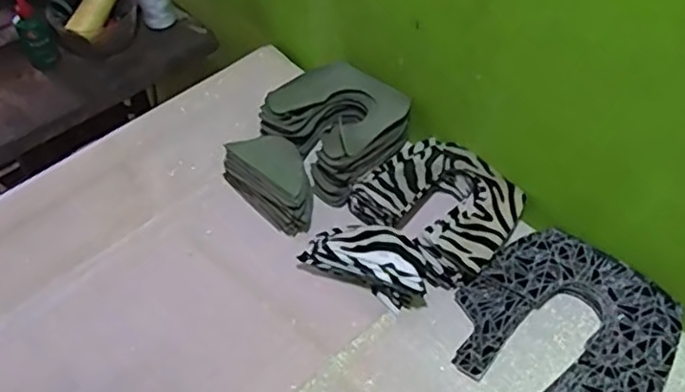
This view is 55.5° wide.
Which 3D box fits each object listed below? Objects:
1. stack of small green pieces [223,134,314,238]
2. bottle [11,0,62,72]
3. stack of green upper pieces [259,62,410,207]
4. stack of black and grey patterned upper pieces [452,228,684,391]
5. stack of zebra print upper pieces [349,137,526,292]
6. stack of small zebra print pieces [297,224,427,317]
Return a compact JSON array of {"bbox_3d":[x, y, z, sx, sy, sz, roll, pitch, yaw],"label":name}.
[{"bbox_3d":[-0.076,-0.020,0.741,0.061,0.064,0.127,-38,59,-26],"label":"stack of small green pieces"},{"bbox_3d":[-0.426,-0.227,0.898,0.044,0.102,0.053,-28,55,-19],"label":"bottle"},{"bbox_3d":[-0.012,-0.083,0.789,0.160,0.062,0.152,29,57,23],"label":"stack of green upper pieces"},{"bbox_3d":[0.214,0.129,0.626,0.191,0.032,0.183,35,60,27],"label":"stack of black and grey patterned upper pieces"},{"bbox_3d":[0.109,0.011,0.715,0.141,0.040,0.170,-31,56,-22],"label":"stack of zebra print upper pieces"},{"bbox_3d":[0.027,0.064,0.674,0.137,0.051,0.067,22,55,19],"label":"stack of small zebra print pieces"}]

